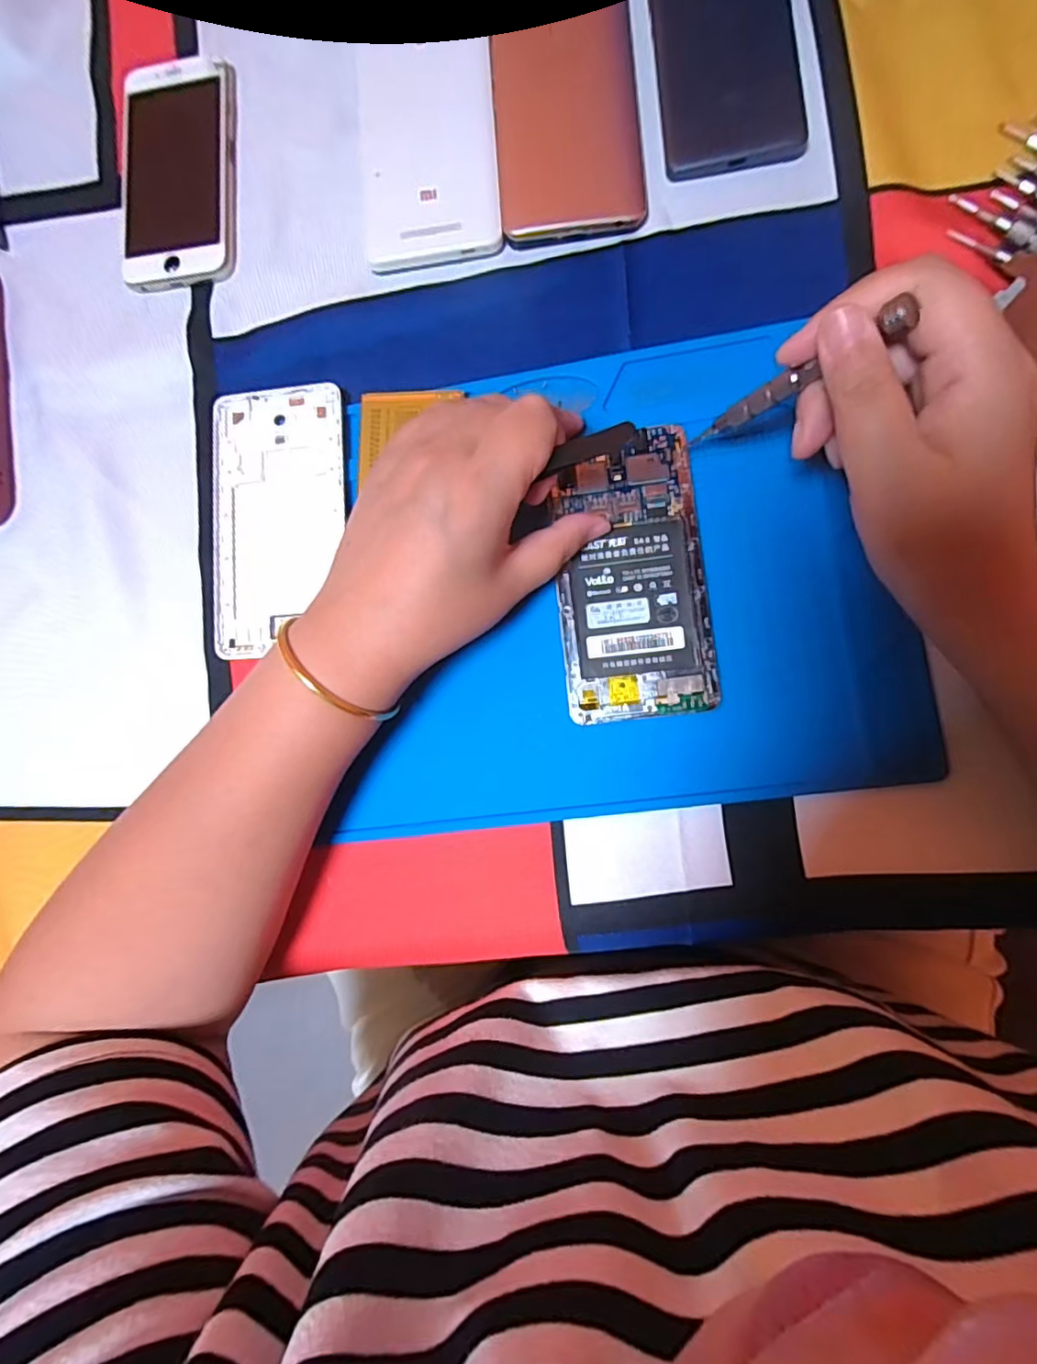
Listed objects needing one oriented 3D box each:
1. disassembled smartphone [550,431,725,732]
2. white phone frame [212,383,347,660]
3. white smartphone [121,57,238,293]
[{"bbox_3d":[0.054,-0.051,0.286,0.069,0.005,0.135,-6,85,6],"label":"disassembled smartphone"},{"bbox_3d":[-0.126,-0.087,0.312,0.074,0.006,0.139,-5,85,6],"label":"white phone frame"},{"bbox_3d":[-0.195,-0.293,0.337,0.068,0.007,0.137,-4,85,7],"label":"white smartphone"}]

